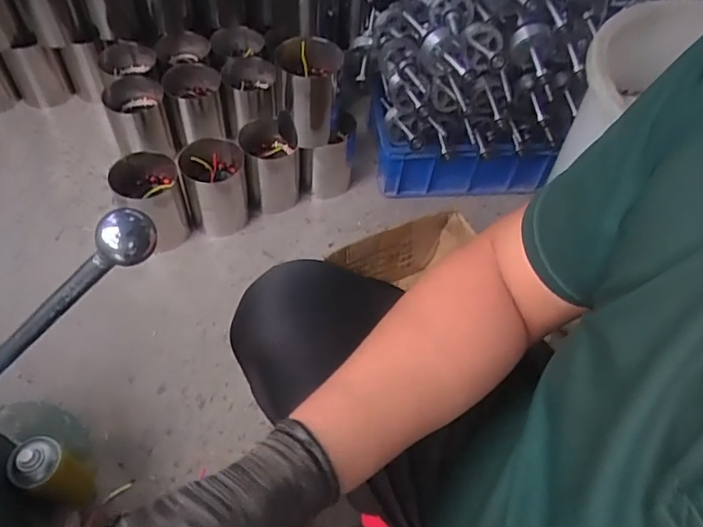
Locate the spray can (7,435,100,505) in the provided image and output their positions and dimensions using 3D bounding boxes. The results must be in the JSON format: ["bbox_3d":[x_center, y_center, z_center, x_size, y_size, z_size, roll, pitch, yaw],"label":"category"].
[{"bbox_3d":[-0.402,0.288,0.750,0.061,0.182,0.072,20,57,10],"label":"spray can"}]

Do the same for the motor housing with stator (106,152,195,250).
[{"bbox_3d":[-0.382,-0.118,1.048,0.116,0.159,0.110,2,56,-3],"label":"motor housing with stator"}]

